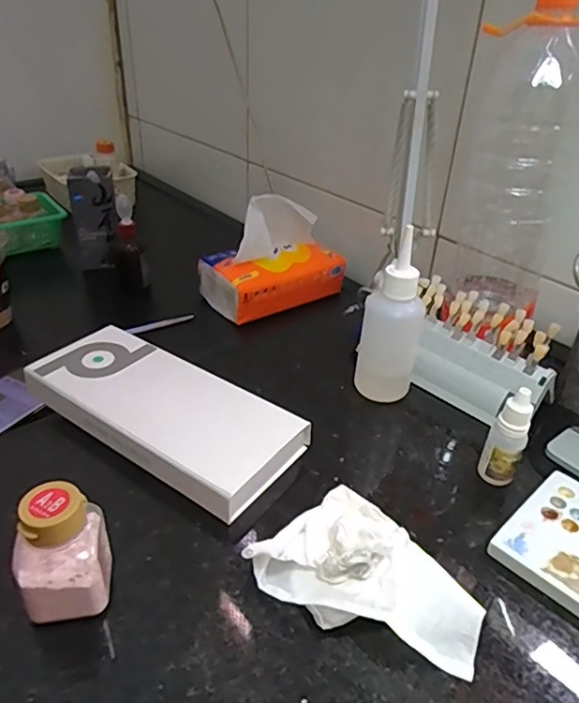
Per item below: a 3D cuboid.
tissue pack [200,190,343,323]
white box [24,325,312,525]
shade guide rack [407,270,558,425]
[{"bbox_3d":[-0.018,-0.129,0.718,0.178,0.125,0.092,-21,40,-30],"label":"tissue pack"},{"bbox_3d":[-0.098,0.046,0.423,0.214,0.034,0.092,22,39,28],"label":"white box"},{"bbox_3d":[0.153,0.000,0.464,0.133,0.074,0.065,25,40,31],"label":"shade guide rack"}]

